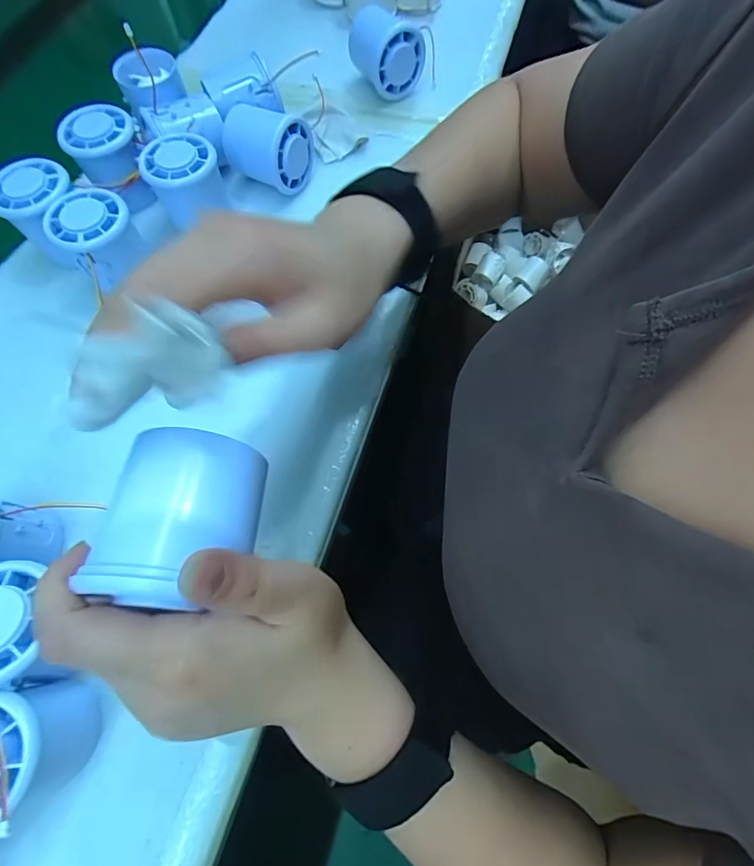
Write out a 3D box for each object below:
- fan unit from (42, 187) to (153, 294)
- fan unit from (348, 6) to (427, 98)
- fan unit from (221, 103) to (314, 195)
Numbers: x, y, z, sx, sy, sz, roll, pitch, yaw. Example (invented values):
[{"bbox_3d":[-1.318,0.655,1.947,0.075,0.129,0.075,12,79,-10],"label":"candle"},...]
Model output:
[{"bbox_3d":[-0.203,-0.141,0.319,0.052,0.056,0.054,0,69,1],"label":"fan unit"},{"bbox_3d":[0.008,-0.371,0.408,0.046,0.055,0.072,-30,71,-10],"label":"fan unit"},{"bbox_3d":[-0.092,-0.244,0.361,0.069,0.050,0.050,28,72,11],"label":"fan unit"}]

